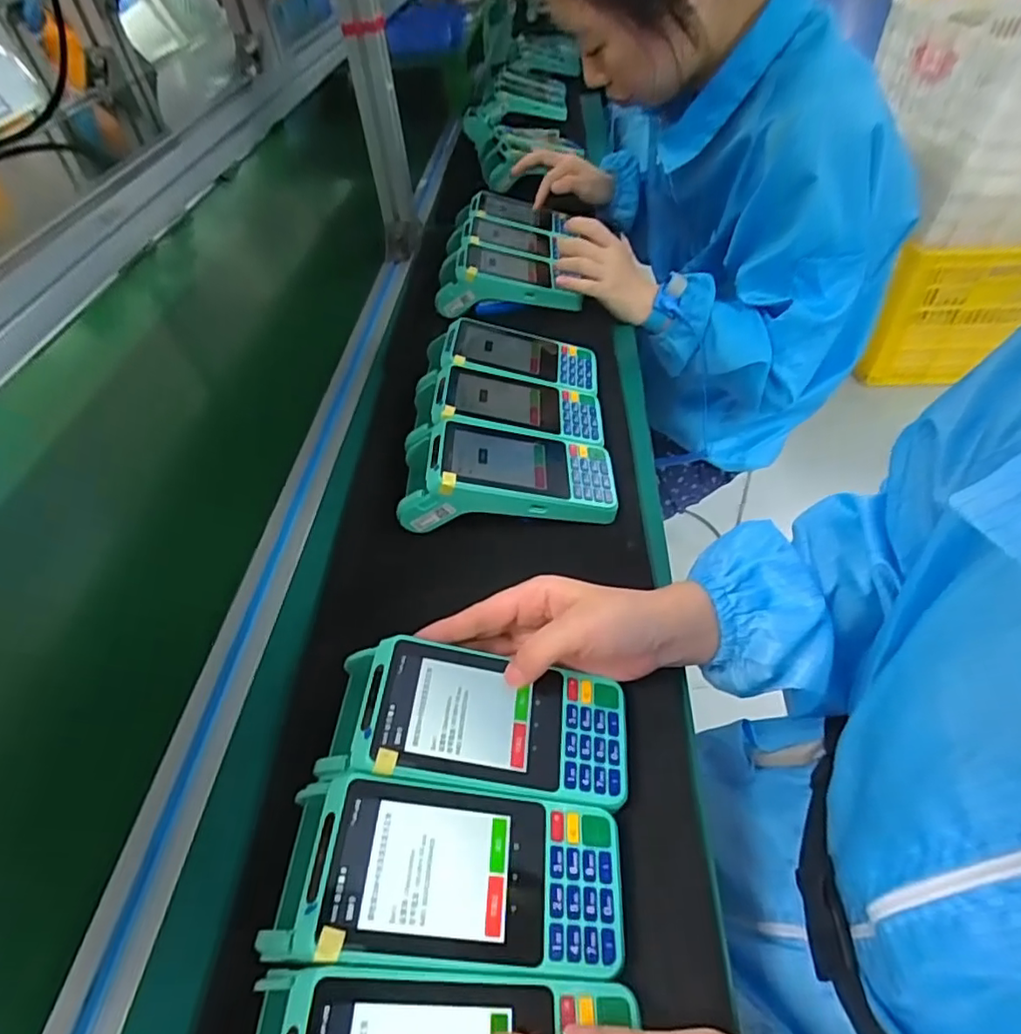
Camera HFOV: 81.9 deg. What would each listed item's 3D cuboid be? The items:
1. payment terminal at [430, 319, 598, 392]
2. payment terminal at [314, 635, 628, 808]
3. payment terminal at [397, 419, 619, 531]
[{"bbox_3d":[0.002,-0.152,0.587,0.167,0.050,0.077,10,46,-4],"label":"payment terminal"},{"bbox_3d":[-0.015,0.119,0.334,0.159,0.037,0.072,12,45,-8],"label":"payment terminal"},{"bbox_3d":[-0.004,-0.039,0.479,0.169,0.053,0.078,-5,45,2],"label":"payment terminal"}]

